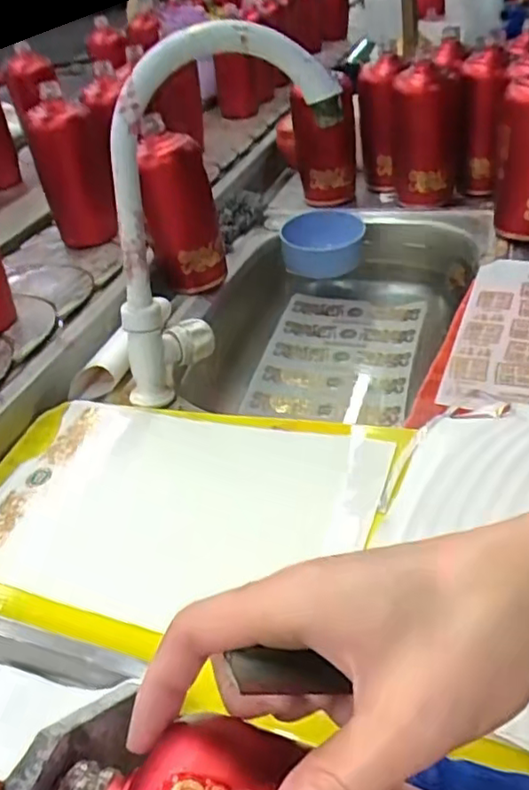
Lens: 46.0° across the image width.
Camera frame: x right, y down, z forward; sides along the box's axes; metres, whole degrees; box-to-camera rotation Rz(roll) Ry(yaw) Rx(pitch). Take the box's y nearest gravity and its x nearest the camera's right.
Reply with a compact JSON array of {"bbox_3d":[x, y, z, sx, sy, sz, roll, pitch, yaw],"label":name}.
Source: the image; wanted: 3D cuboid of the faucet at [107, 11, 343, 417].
[{"bbox_3d":[-0.038,-0.147,0.519,0.207,0.268,0.055,-18,40,-12],"label":"faucet"}]

